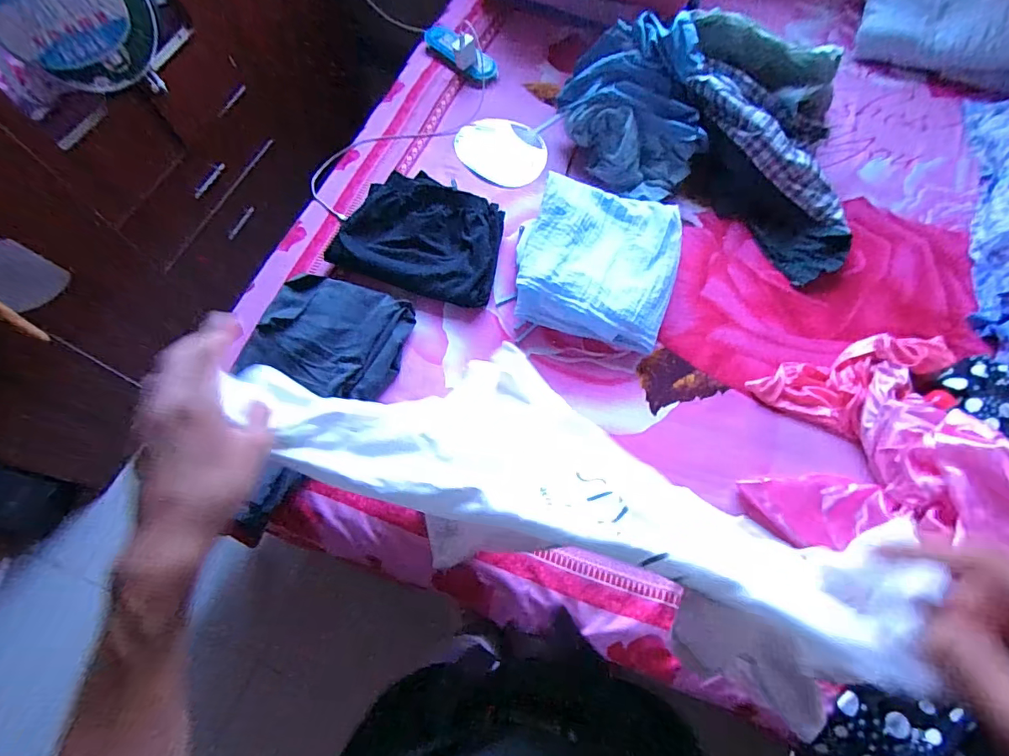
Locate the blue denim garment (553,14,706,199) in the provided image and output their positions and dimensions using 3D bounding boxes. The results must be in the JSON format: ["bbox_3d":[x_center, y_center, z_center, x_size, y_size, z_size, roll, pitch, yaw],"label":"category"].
[{"bbox_3d":[0.281,-0.595,1.045,0.275,0.180,0.396,-9,65,-1],"label":"blue denim garment"}]

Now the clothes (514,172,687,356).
[{"bbox_3d":[0.178,-0.224,0.931,0.296,0.100,0.306,16,67,10],"label":"clothes"}]

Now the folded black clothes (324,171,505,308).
[{"bbox_3d":[-0.159,-0.295,0.984,0.339,0.057,0.261,19,67,11],"label":"folded black clothes"}]

